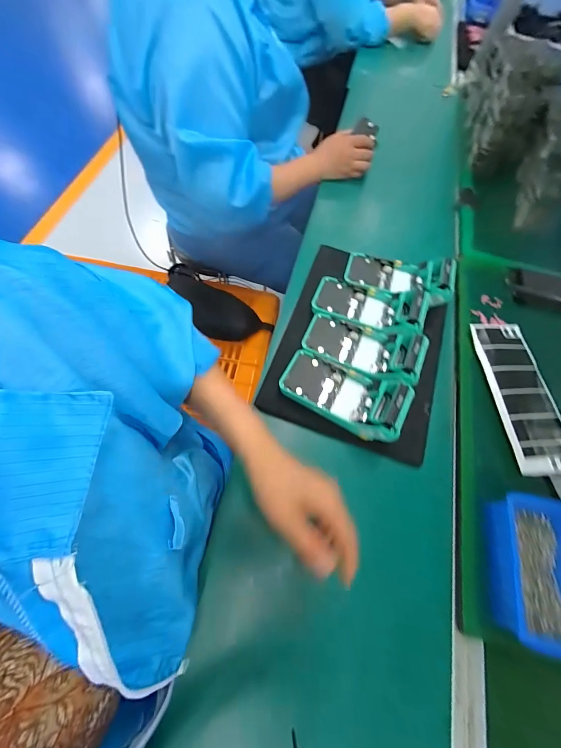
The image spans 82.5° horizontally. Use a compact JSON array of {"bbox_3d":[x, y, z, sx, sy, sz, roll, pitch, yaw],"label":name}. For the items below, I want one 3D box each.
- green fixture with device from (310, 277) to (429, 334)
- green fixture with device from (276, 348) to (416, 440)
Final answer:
[{"bbox_3d":[0.140,-0.115,0.510,0.171,0.042,0.081,21,63,13],"label":"green fixture with device"},{"bbox_3d":[0.087,0.029,0.455,0.170,0.074,0.079,25,64,14],"label":"green fixture with device"}]

